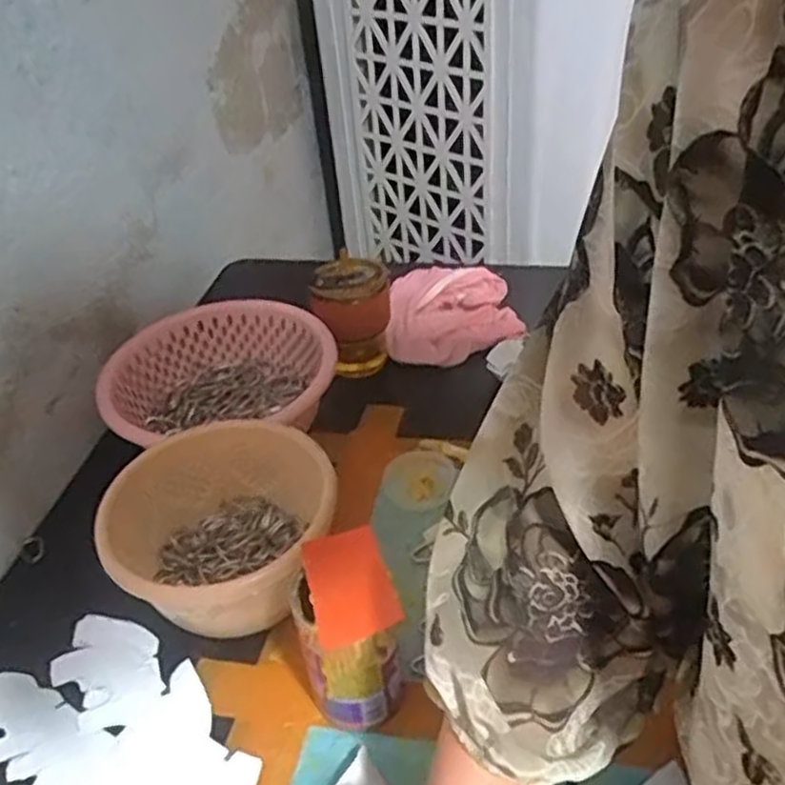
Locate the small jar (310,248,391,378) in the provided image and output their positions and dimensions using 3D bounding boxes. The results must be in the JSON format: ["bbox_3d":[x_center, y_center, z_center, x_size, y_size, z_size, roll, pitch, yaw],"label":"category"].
[{"bbox_3d":[-0.044,-0.078,0.812,0.092,0.107,0.069,-33,45,-28],"label":"small jar"}]

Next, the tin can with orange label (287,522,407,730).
[{"bbox_3d":[-0.029,0.163,0.509,0.065,0.119,0.074,-15,40,-10],"label":"tin can with orange label"}]

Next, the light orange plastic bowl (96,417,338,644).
[{"bbox_3d":[-0.131,0.111,0.598,0.167,0.095,0.163,-4,39,4],"label":"light orange plastic bowl"}]

